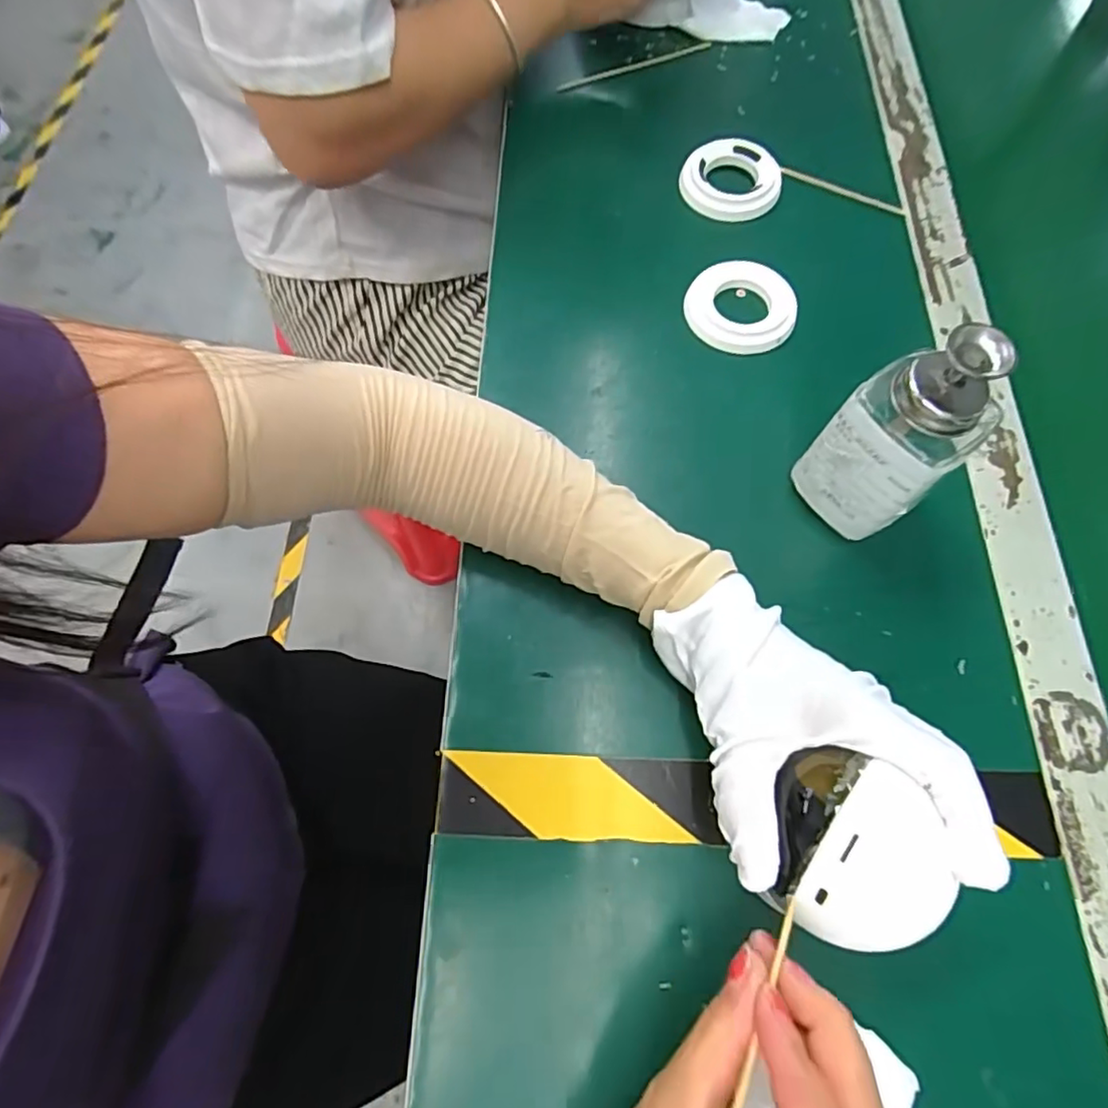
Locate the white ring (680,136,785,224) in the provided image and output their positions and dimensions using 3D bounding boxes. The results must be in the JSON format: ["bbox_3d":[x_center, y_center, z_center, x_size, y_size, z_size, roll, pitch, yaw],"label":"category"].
[{"bbox_3d":[0.130,-0.276,0.451,0.070,0.017,0.070,0,68,0],"label":"white ring"}]

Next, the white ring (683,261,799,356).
[{"bbox_3d":[0.124,-0.165,0.404,0.071,0.013,0.061,28,71,11],"label":"white ring"}]

